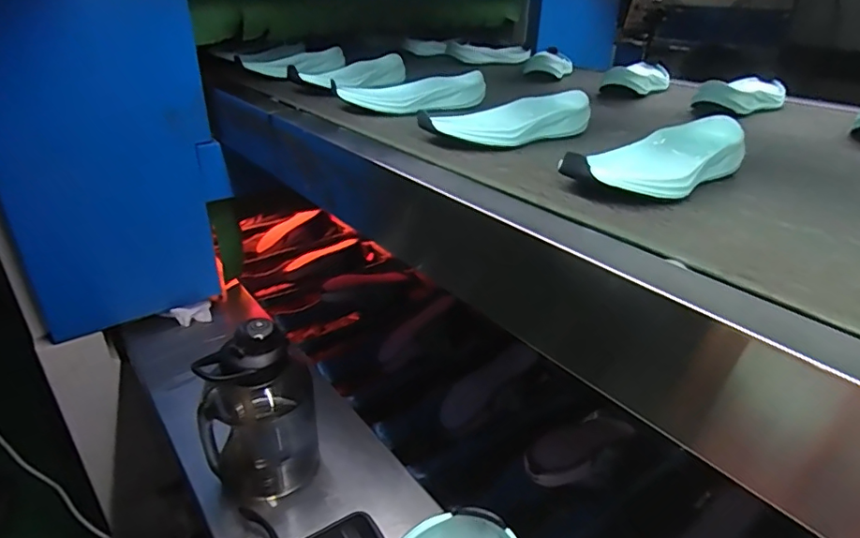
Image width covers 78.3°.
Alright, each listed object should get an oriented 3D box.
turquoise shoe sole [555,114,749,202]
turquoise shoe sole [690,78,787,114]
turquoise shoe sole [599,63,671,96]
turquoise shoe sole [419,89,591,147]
[{"bbox_3d":[0.216,-0.100,0.490,0.216,0.043,0.076,-21,36,-34],"label":"turquoise shoe sole"},{"bbox_3d":[0.488,-0.270,0.815,0.216,0.043,0.076,-22,36,-35],"label":"turquoise shoe sole"},{"bbox_3d":[0.372,-0.332,0.930,0.087,0.048,0.230,20,34,31],"label":"turquoise shoe sole"},{"bbox_3d":[0.096,-0.173,0.615,0.214,0.046,0.060,-10,31,-18],"label":"turquoise shoe sole"}]

